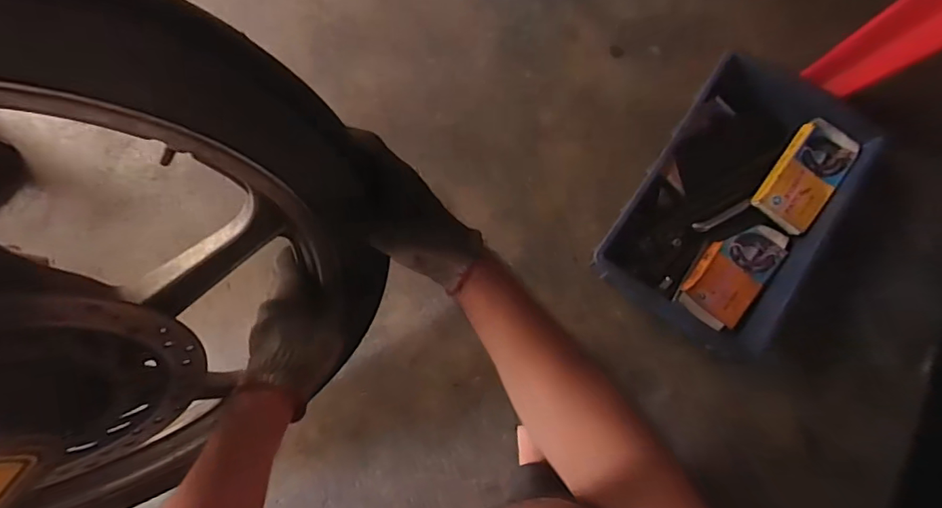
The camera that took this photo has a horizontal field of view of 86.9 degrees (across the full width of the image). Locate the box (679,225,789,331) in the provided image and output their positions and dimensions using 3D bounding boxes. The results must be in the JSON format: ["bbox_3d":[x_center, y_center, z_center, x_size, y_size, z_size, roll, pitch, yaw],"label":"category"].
[{"bbox_3d":[0.353,0.024,0.669,0.089,0.023,0.158,36,83,7],"label":"box"}]

